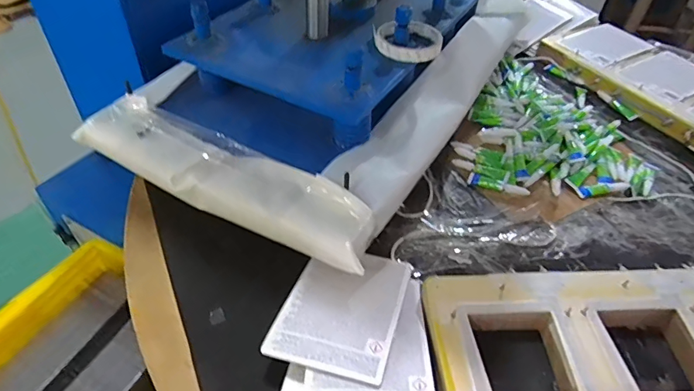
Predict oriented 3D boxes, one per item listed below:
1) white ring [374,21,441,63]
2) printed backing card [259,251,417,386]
[{"bbox_3d":[0.084,-0.215,0.626,0.090,0.028,0.090,2,44,-2],"label":"white ring"},{"bbox_3d":[-0.002,0.114,0.482,0.117,0.007,0.167,12,32,12],"label":"printed backing card"}]

